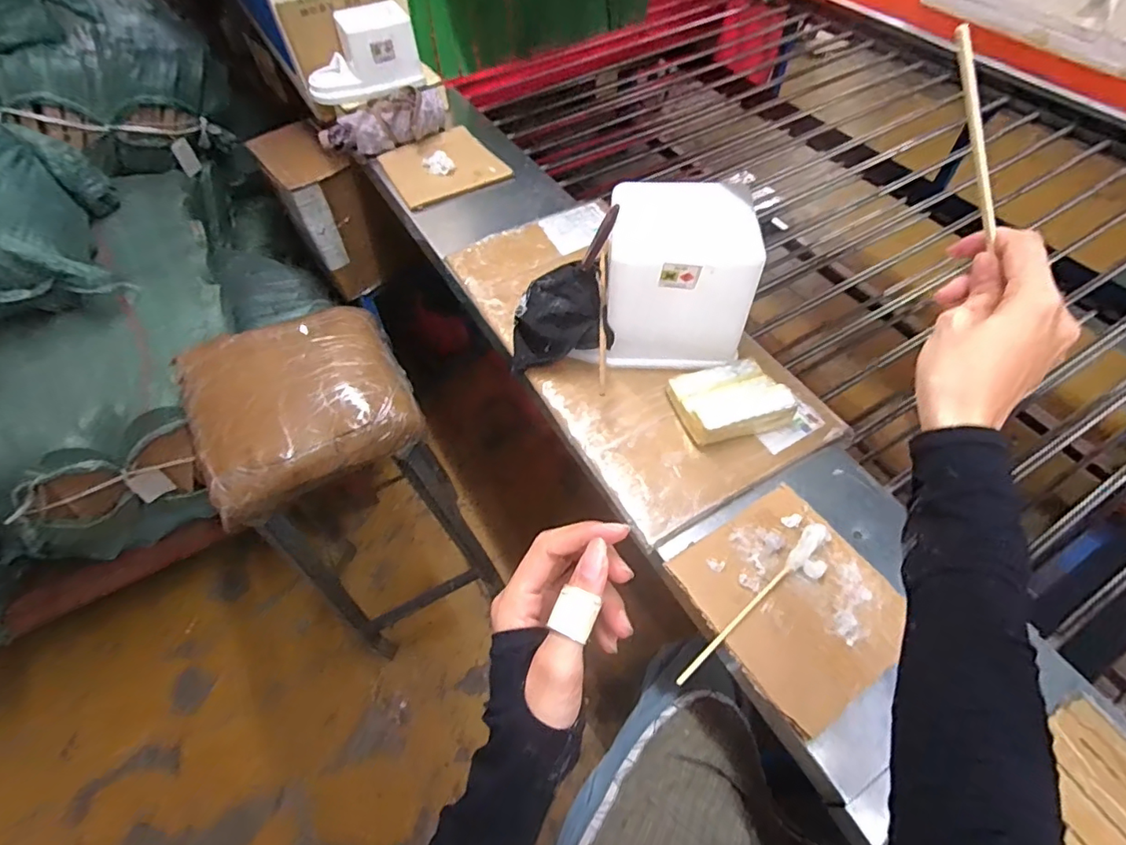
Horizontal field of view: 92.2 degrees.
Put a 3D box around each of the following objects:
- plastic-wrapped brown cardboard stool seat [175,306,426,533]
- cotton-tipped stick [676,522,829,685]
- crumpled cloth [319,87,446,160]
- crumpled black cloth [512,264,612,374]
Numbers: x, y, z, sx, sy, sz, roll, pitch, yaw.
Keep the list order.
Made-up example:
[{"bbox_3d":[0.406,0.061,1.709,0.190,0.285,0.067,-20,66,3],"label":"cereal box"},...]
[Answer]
[{"bbox_3d":[-0.365,-0.040,0.760,0.271,0.089,0.270,-25,59,-13],"label":"plastic-wrapped brown cardboard stool seat"},{"bbox_3d":[0.177,0.160,0.490,0.199,0.011,0.018,-38,63,-20],"label":"cotton-tipped stick"},{"bbox_3d":[-0.309,-0.517,0.932,0.214,0.064,0.078,-16,57,-7],"label":"crumpled cloth"},{"bbox_3d":[-0.004,-0.124,0.641,0.119,0.093,0.089,-2,57,2],"label":"crumpled black cloth"}]

